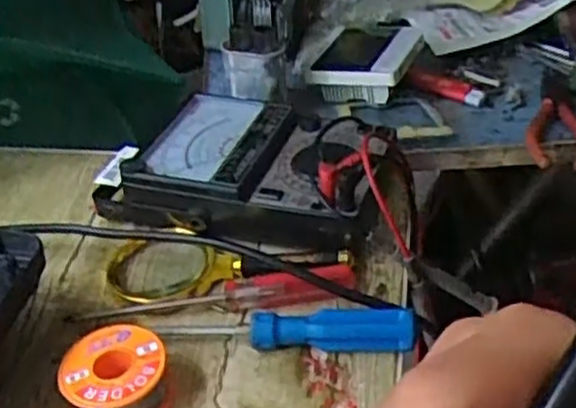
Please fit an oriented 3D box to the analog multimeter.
[{"bbox_3d":[-0.028,-0.030,0.521,0.194,0.058,0.115,7,39,16],"label":"analog multimeter"}]

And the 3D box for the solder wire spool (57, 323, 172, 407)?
[{"bbox_3d":[-0.091,0.092,0.394,0.052,0.029,0.055,-1,36,1],"label":"solder wire spool"}]

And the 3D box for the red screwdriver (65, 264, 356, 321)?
[{"bbox_3d":[-0.044,0.055,0.442,0.167,0.022,0.018,-5,37,-4],"label":"red screwdriver"}]

